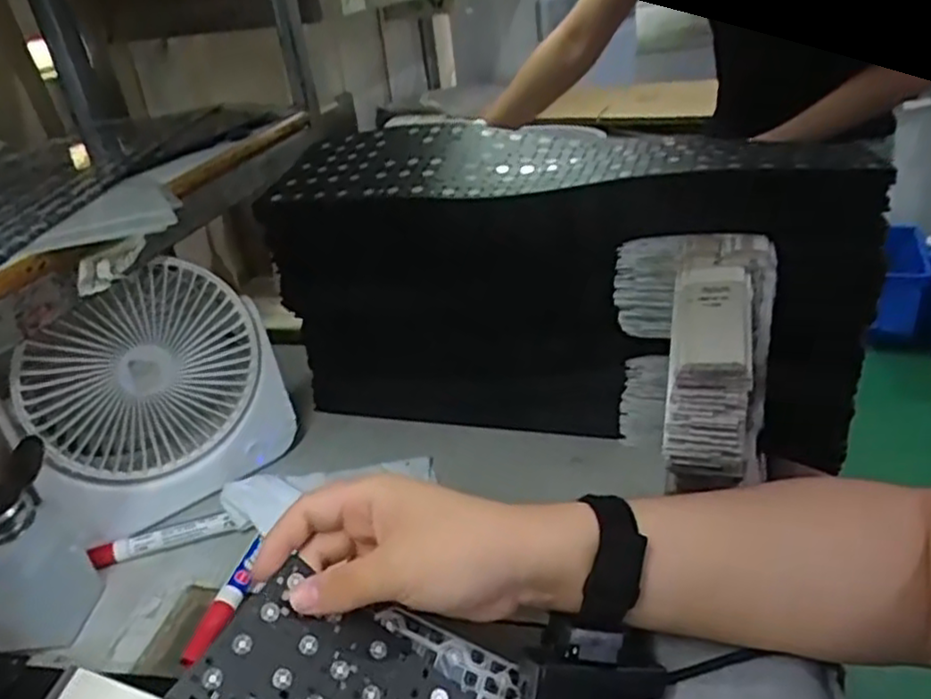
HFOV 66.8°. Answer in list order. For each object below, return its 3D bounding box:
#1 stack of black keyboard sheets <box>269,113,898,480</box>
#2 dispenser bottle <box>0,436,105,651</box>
[{"bbox_3d":[0.071,-0.044,0.559,0.436,0.222,0.126,5,30,20],"label":"stack of black keyboard sheets"},{"bbox_3d":[-0.287,0.132,0.455,0.071,0.112,0.072,-29,35,-34],"label":"dispenser bottle"}]

